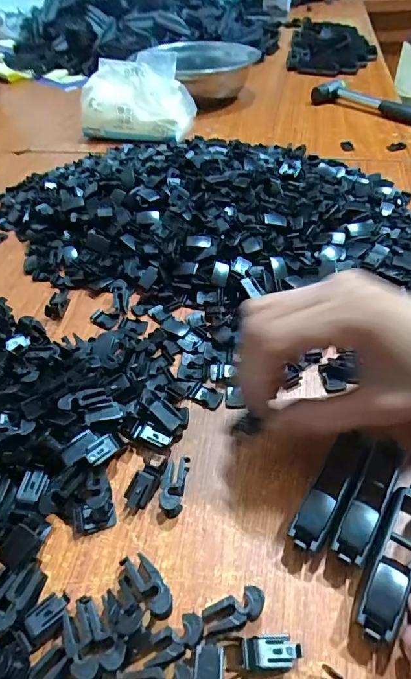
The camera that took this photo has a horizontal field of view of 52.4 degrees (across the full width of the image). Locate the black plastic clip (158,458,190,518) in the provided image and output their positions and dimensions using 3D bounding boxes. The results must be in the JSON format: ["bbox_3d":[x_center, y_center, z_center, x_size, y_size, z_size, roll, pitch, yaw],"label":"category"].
[{"bbox_3d":[-0.017,0.075,0.215,0.011,0.012,0.031,3,47,9],"label":"black plastic clip"}]

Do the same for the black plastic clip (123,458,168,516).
[{"bbox_3d":[-0.031,0.076,0.218,0.014,0.008,0.030,14,50,18],"label":"black plastic clip"}]

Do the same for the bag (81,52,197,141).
[{"bbox_3d":[-0.090,-0.310,0.537,0.137,0.077,0.070,9,48,14],"label":"bag"}]

